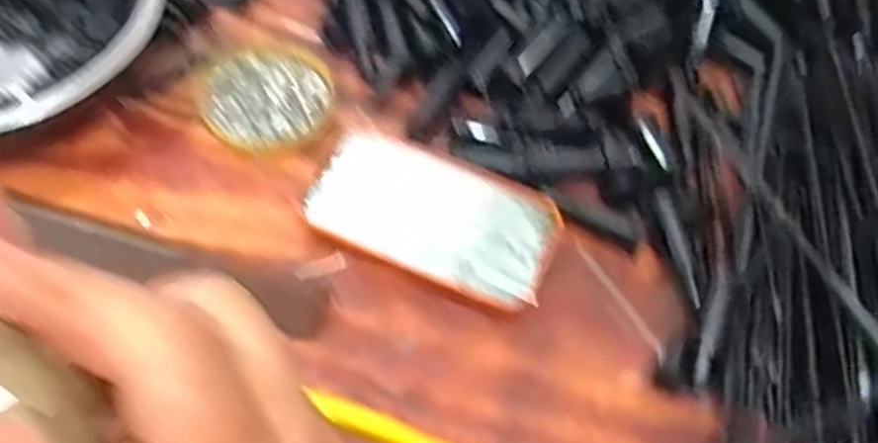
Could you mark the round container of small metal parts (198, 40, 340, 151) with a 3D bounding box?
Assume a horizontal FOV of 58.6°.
[{"bbox_3d":[-0.112,-0.082,0.508,0.087,0.017,0.086,3,58,-4],"label":"round container of small metal parts"}]

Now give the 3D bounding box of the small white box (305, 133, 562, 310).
[{"bbox_3d":[-0.002,-0.004,0.459,0.138,0.010,0.071,23,59,8],"label":"small white box"}]

